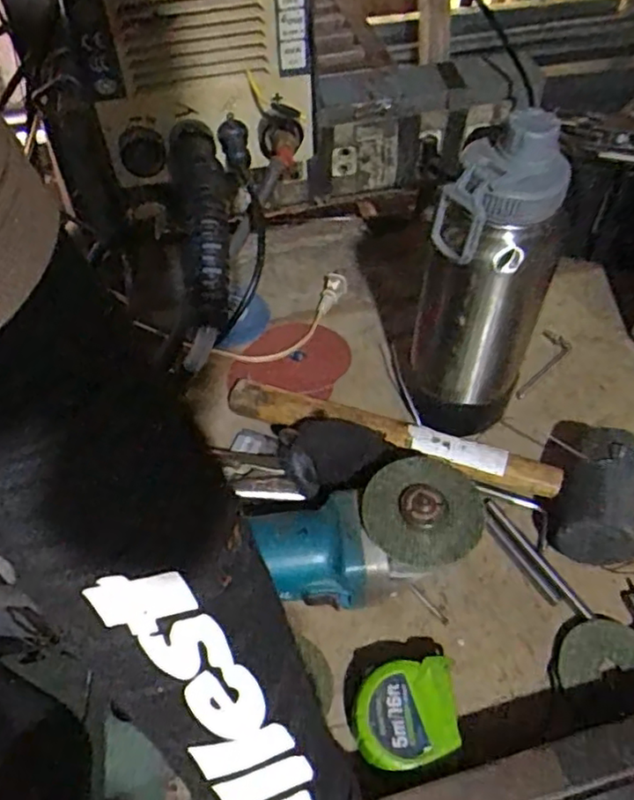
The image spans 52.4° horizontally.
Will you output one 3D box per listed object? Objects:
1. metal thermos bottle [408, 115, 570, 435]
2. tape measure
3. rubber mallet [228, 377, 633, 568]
[{"bbox_3d":[0.114,-0.063,0.465,0.081,0.253,0.079,17,53,13],"label":"metal thermos bottle"},{"bbox_3d":[0.054,0.199,0.405,0.061,0.035,0.058,-3,51,-3],"label":"tape measure"},{"bbox_3d":[0.095,0.026,0.522,0.326,0.058,0.097,22,54,16],"label":"rubber mallet"}]

